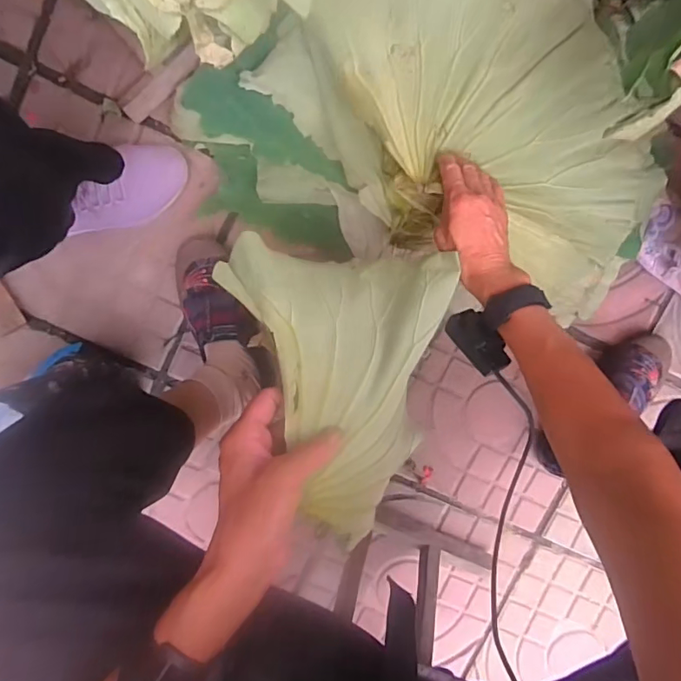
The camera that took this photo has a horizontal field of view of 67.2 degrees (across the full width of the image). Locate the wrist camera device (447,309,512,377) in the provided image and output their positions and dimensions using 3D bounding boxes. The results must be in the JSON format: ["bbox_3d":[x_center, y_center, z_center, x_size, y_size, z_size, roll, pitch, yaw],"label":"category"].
[{"bbox_3d":[0.140,-0.001,0.516,0.040,0.028,0.067,-48,68,29],"label":"wrist camera device"}]

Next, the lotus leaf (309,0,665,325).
[{"bbox_3d":[0.189,-0.266,0.604,0.488,0.108,0.346,28,95,-6],"label":"lotus leaf"}]

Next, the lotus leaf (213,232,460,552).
[{"bbox_3d":[0.006,0.034,0.455,0.217,0.181,0.233,5,97,-4],"label":"lotus leaf"}]

